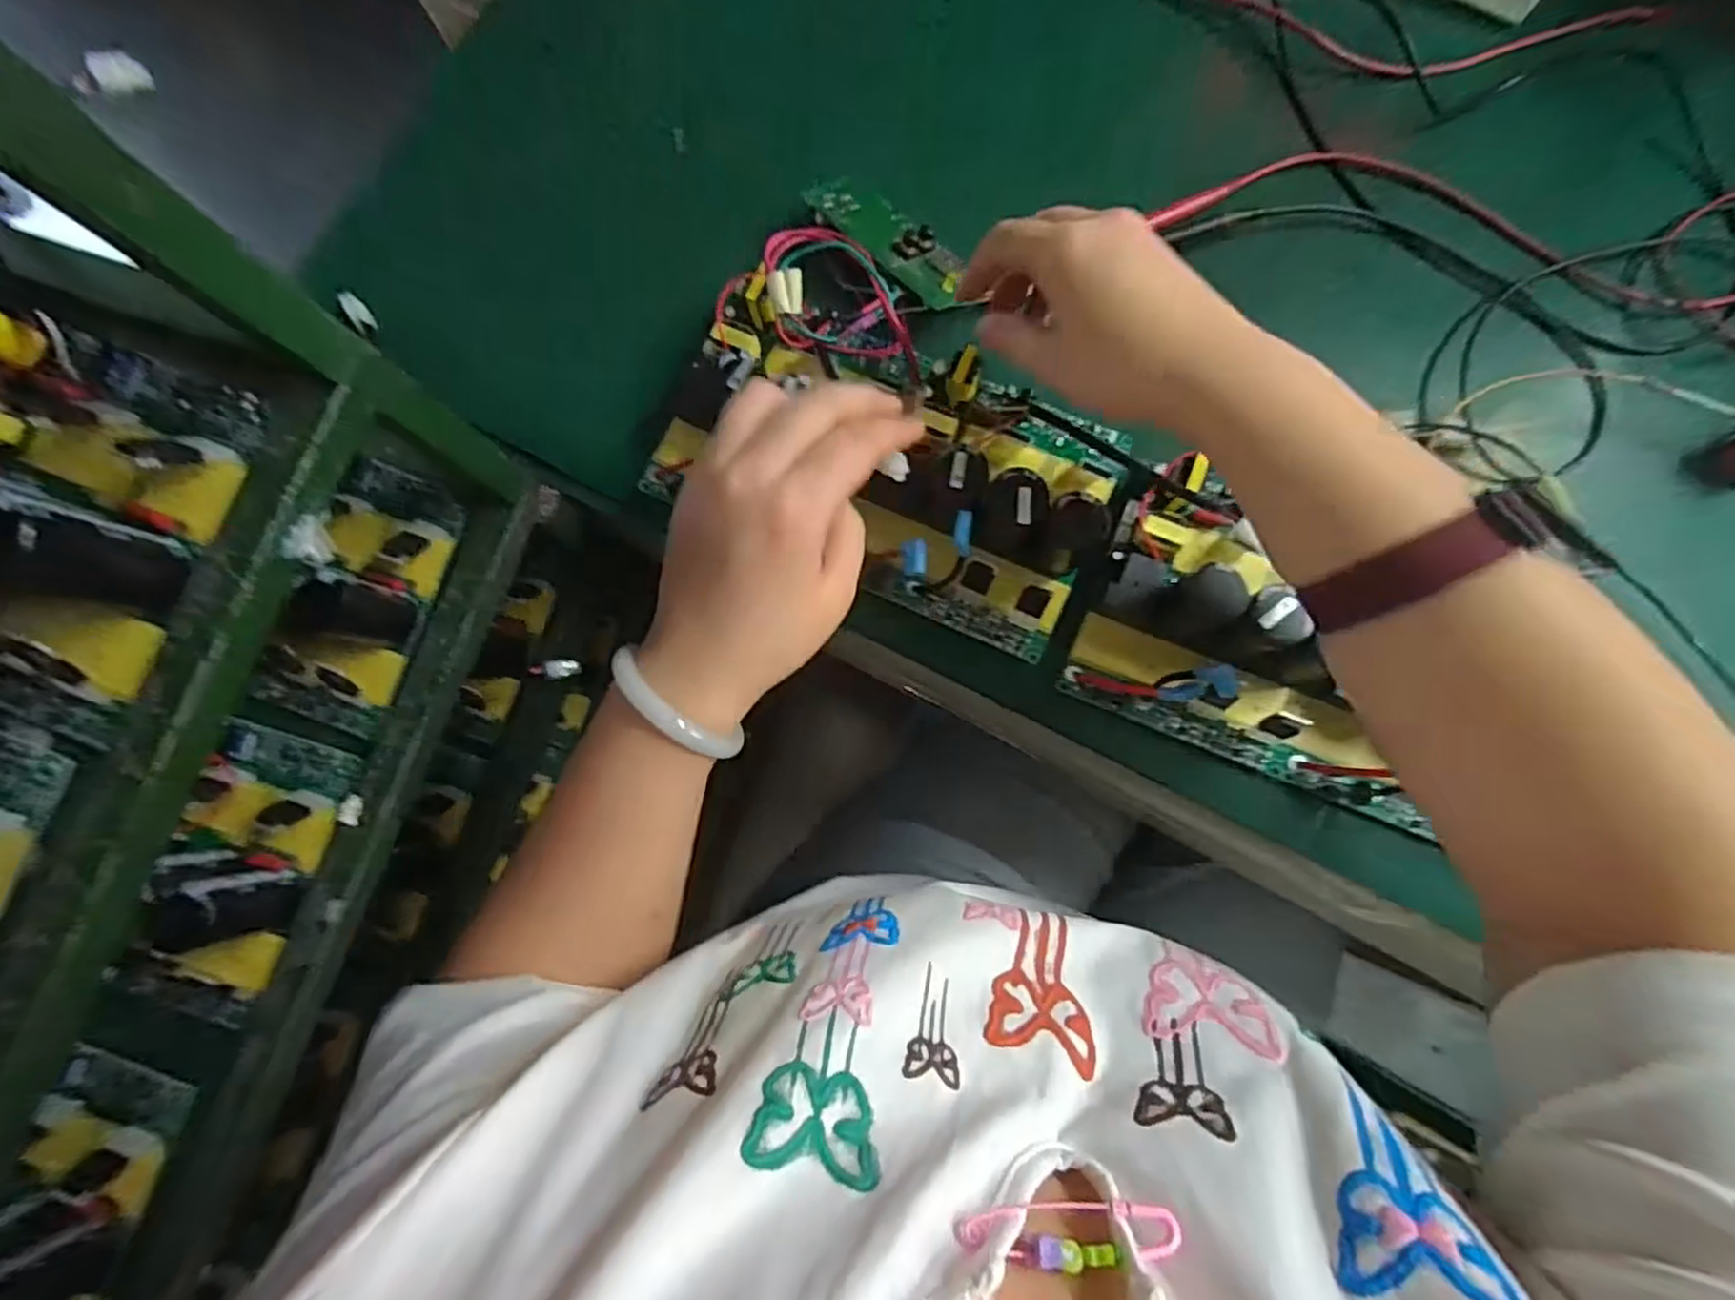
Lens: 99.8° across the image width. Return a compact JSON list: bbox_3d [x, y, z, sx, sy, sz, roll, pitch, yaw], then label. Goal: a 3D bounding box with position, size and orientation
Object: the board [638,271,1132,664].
[{"bbox_3d":[0.014,-0.103,0.388,0.233,0.057,0.142,21,82,5],"label":"board"}]

